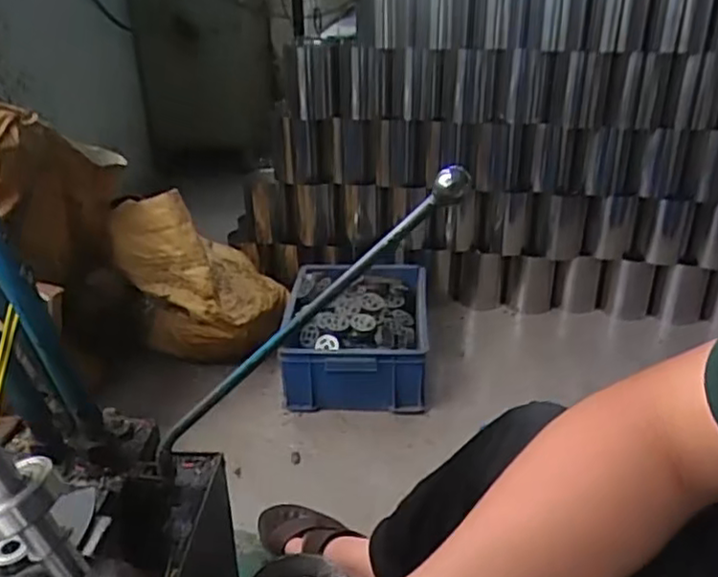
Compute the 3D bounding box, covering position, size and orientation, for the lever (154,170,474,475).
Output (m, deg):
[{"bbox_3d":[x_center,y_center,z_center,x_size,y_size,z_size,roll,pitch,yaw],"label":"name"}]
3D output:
[{"bbox_3d":[-0.066,0.046,0.613,0.029,0.438,0.023,42,25,-13],"label":"lever"}]

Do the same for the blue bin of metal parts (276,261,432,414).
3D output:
[{"bbox_3d":[-0.003,0.078,1.506,0.305,0.179,0.416,1,27,4],"label":"blue bin of metal parts"}]

